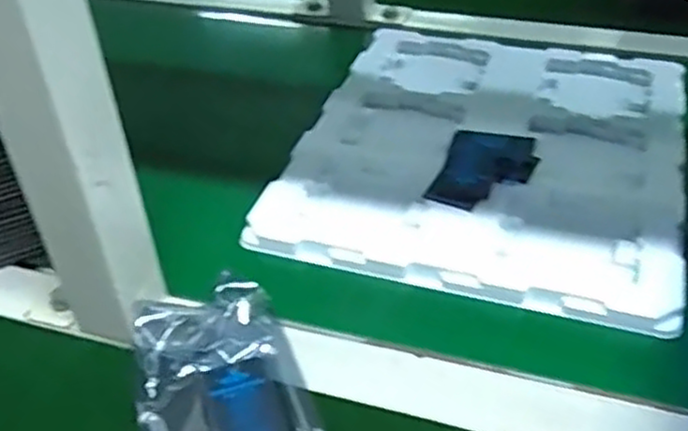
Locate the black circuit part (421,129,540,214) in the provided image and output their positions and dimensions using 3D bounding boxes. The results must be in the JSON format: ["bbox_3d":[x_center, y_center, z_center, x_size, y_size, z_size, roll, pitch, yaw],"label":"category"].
[{"bbox_3d":[0.101,-0.031,0.533,0.061,0.016,0.081,14,43,20],"label":"black circuit part"}]

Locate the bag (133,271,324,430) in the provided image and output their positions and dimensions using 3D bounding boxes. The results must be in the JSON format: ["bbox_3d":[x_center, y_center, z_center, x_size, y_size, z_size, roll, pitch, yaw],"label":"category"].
[{"bbox_3d":[-0.068,0.089,0.396,0.085,0.017,0.126,-16,41,-14],"label":"bag"}]

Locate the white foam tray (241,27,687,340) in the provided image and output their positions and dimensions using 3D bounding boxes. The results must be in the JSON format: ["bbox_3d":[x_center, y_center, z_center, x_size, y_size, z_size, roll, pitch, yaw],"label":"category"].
[{"bbox_3d":[0.113,-0.062,0.570,0.275,0.016,0.318,10,41,16],"label":"white foam tray"}]

